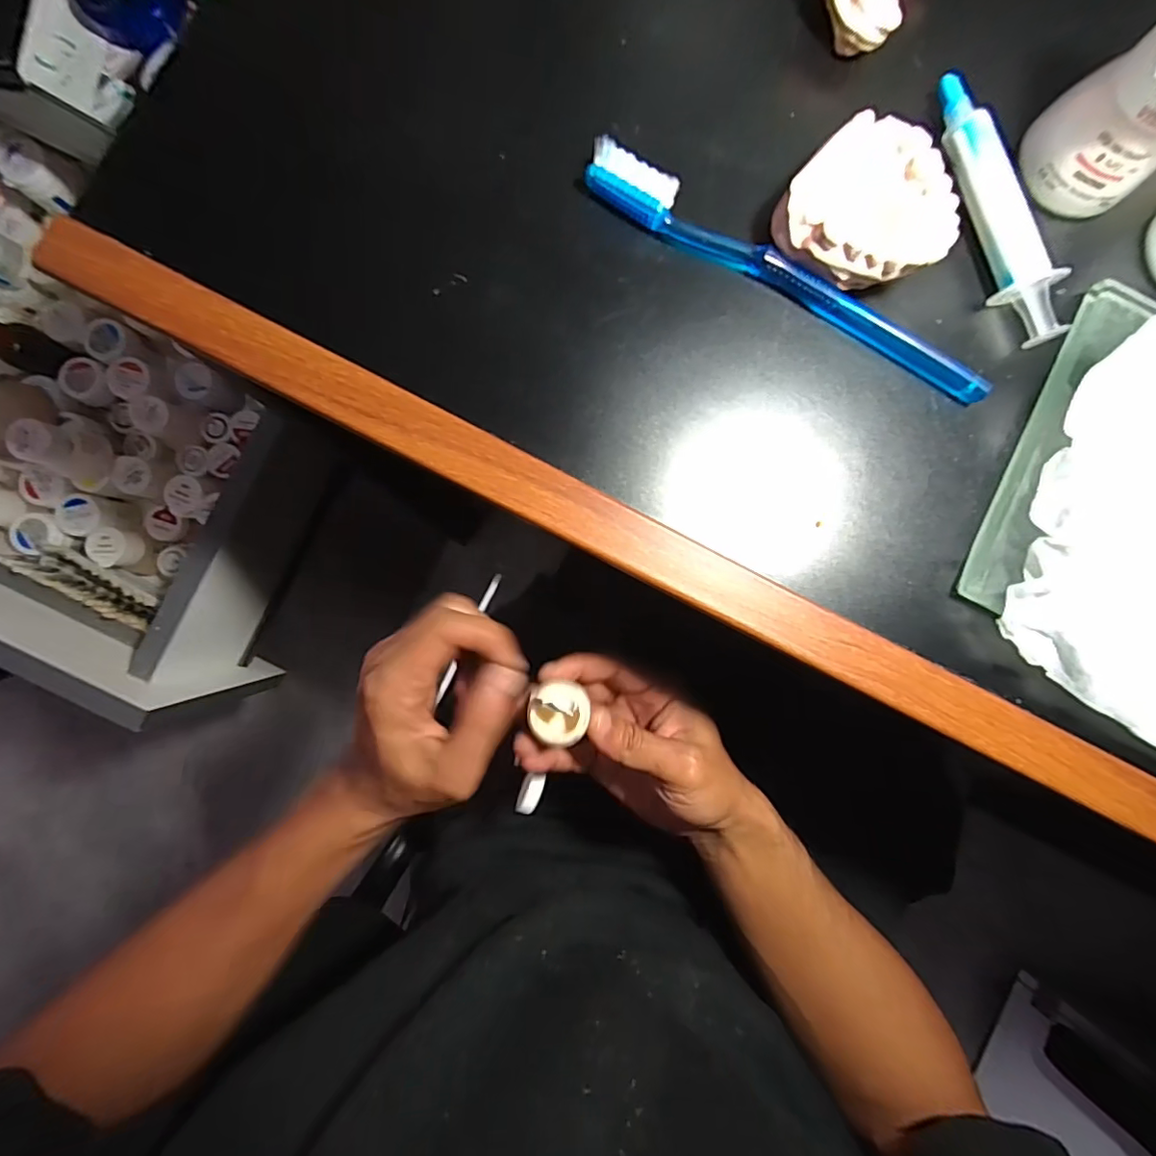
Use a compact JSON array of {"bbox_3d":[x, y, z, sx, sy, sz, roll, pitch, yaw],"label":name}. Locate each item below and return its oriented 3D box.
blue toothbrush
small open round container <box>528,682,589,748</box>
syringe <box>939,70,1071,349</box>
[{"bbox_3d":[0.087,-0.123,0.227,0.186,0.013,0.018,32,87,-1],"label":"blue toothbrush"},{"bbox_3d":[-0.011,0.072,0.287,0.029,0.020,0.029,19,87,-2],"label":"small open round container"},{"bbox_3d":[0.177,-0.156,0.227,0.023,0.010,0.118,-13,88,-3],"label":"syringe"}]

